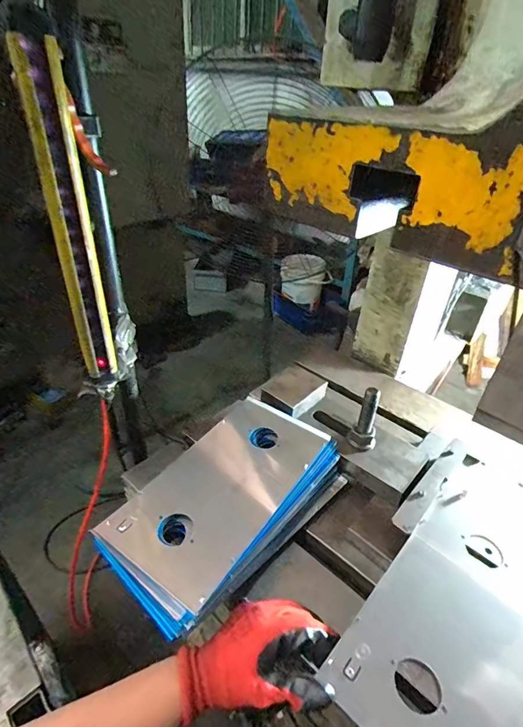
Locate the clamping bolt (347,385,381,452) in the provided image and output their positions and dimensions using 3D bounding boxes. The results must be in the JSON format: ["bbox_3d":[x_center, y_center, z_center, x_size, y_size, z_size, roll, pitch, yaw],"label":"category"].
[{"bbox_3d":[0.147,0.079,0.560,0.027,0.091,0.032,-24,43,-35],"label":"clamping bolt"}]

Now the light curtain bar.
[{"bbox_3d":[-0.203,-0.132,0.438,0.050,0.335,0.063,-11,37,-22],"label":"light curtain bar"}]

